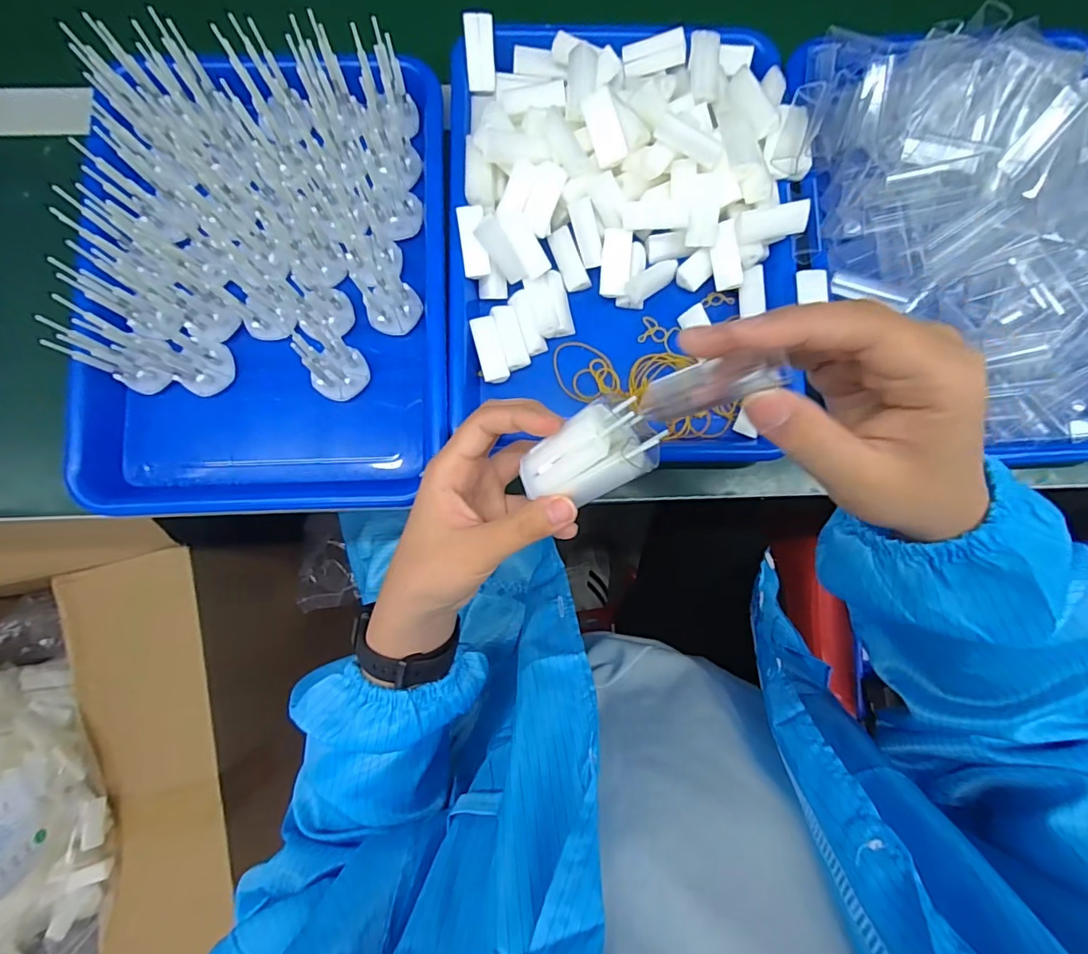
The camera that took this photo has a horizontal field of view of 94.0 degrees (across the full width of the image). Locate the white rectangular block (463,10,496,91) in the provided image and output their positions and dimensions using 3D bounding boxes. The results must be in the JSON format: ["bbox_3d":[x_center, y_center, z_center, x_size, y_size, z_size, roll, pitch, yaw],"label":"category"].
[{"bbox_3d":[-0.047,-0.313,0.375,0.021,0.010,0.047,-3,113,-1],"label":"white rectangular block"}]

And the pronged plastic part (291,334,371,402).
[{"bbox_3d":[-0.143,-0.076,0.336,0.034,0.058,0.038,36,84,3],"label":"pronged plastic part"}]

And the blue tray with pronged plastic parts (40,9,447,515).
[{"bbox_3d":[-0.194,-0.142,0.357,0.245,0.076,0.326,-2,83,-1],"label":"blue tray with pronged plastic parts"}]

